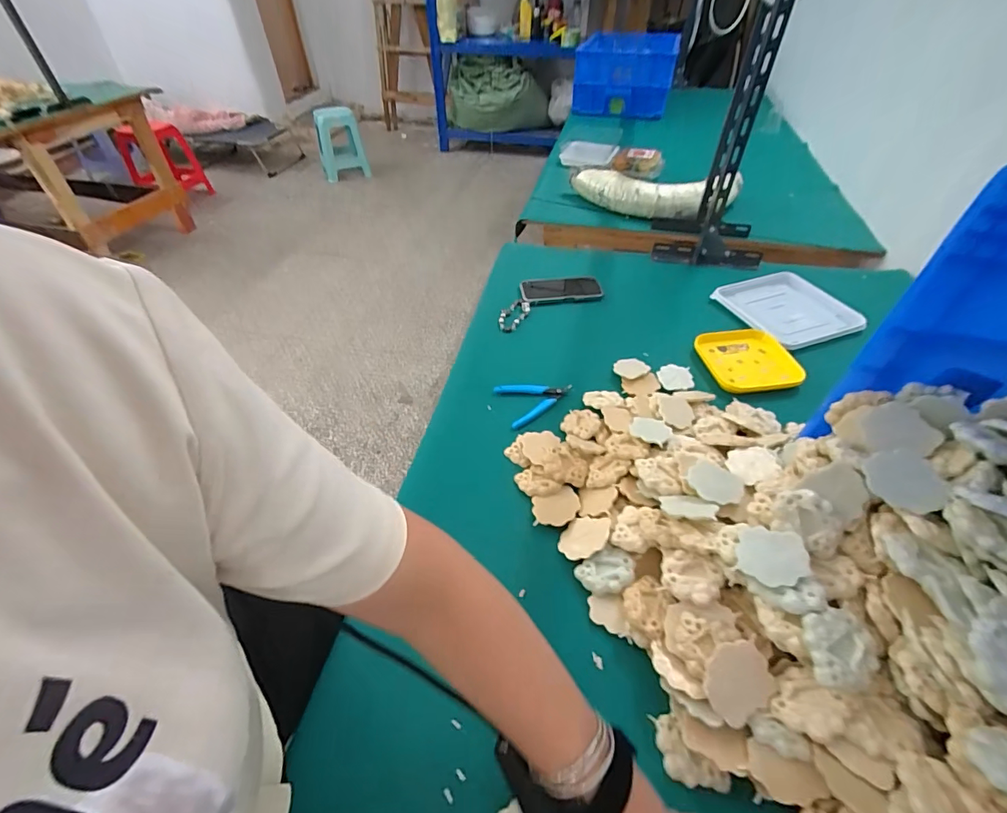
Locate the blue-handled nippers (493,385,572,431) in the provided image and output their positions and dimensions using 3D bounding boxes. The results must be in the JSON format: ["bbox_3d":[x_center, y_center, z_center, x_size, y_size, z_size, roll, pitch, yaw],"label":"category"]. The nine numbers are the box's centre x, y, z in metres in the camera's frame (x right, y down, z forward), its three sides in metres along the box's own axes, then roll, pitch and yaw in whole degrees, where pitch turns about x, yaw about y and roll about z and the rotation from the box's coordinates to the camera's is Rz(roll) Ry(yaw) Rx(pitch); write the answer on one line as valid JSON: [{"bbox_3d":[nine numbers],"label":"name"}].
[{"bbox_3d":[0.056,-0.014,0.727,0.119,0.011,0.089,-17,47,-13],"label":"blue-handled nippers"}]

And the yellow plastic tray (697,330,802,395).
[{"bbox_3d":[0.429,-0.086,0.780,0.150,0.024,0.155,-9,46,-7],"label":"yellow plastic tray"}]

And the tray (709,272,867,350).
[{"bbox_3d":[0.559,-0.199,0.883,0.208,0.017,0.218,-18,48,-14],"label":"tray"}]

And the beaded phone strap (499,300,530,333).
[{"bbox_3d":[0.019,-0.181,0.897,0.052,0.012,0.099,12,47,14],"label":"beaded phone strap"}]

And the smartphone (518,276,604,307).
[{"bbox_3d":[0.121,-0.247,0.946,0.164,0.013,0.085,-9,46,-6],"label":"smartphone"}]

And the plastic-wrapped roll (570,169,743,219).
[{"bbox_3d":[0.390,-0.580,1.216,0.434,0.087,0.122,13,48,14],"label":"plastic-wrapped roll"}]

